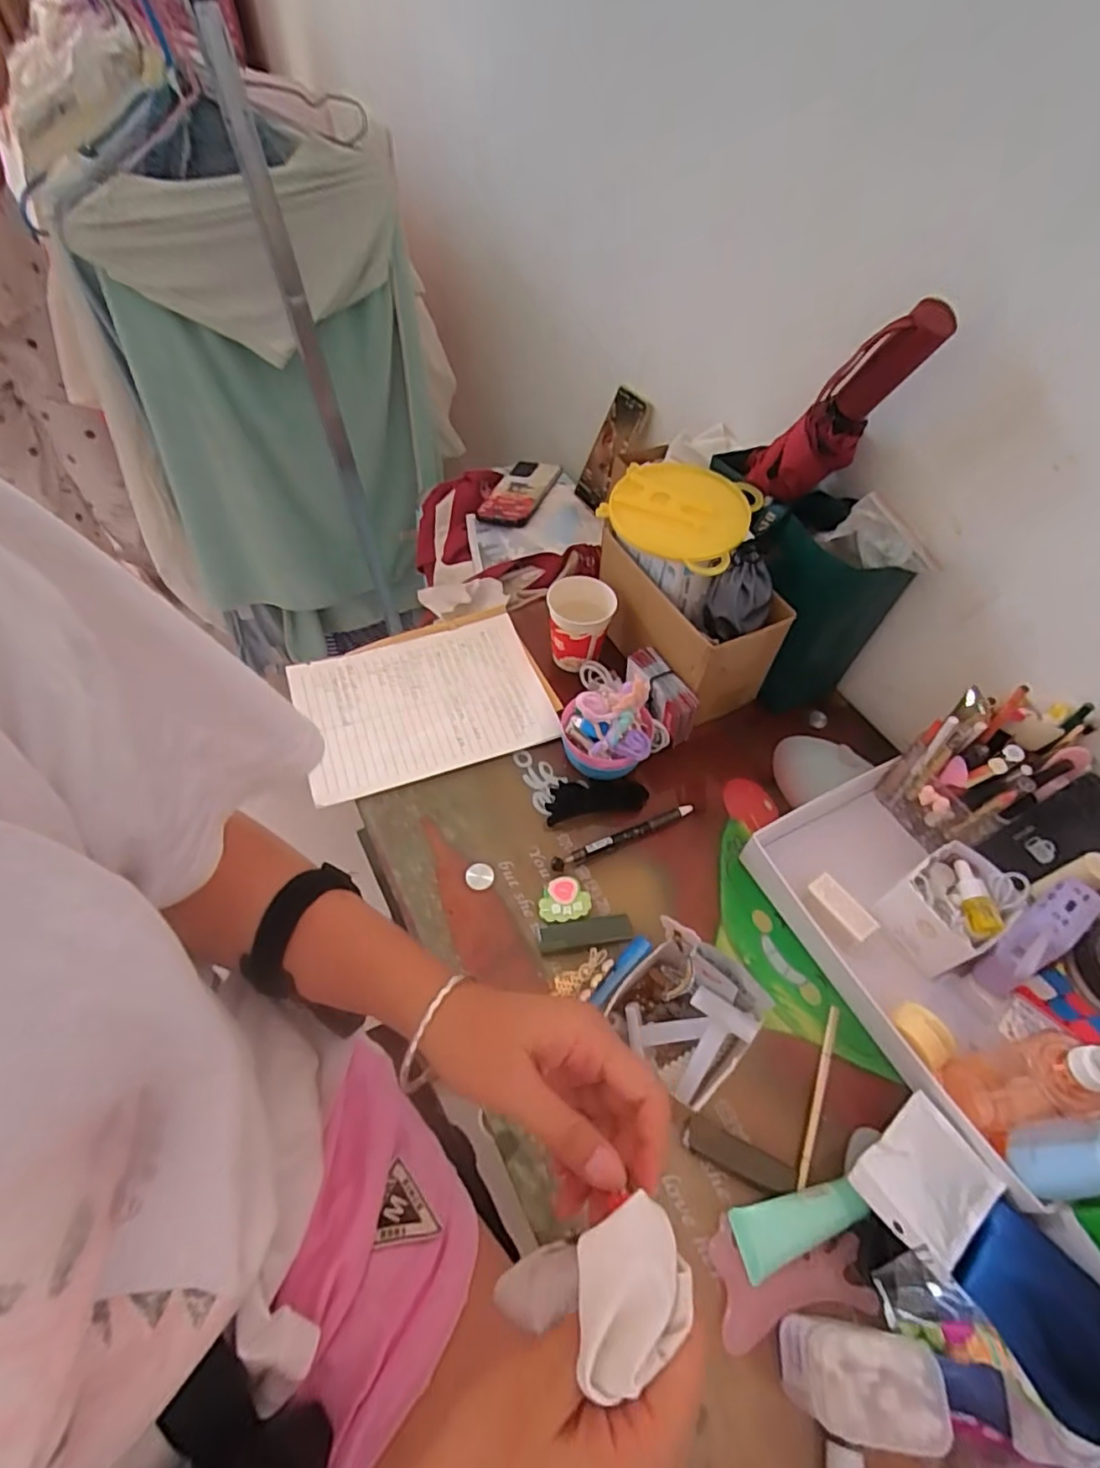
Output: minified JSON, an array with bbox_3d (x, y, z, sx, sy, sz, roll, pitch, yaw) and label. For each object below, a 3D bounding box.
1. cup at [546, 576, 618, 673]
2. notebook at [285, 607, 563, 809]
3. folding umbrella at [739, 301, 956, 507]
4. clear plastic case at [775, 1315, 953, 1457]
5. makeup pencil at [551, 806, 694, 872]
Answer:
[{"bbox_3d":[0.033,-0.120,0.692,0.069,0.091,0.069,1,53,-1],"label":"cup"},{"bbox_3d":[-0.131,-0.037,0.665,0.257,0.021,0.186,-17,56,-14],"label":"notebook"},{"bbox_3d":[0.248,-0.277,0.538,0.047,0.206,0.070,-35,87,-24],"label":"folding umbrella"},{"bbox_3d":[0.172,0.362,0.347,0.070,0.063,0.045,9,54,5],"label":"clear plastic case"},{"bbox_3d":[0.070,0.095,0.582,0.149,0.008,0.011,-19,56,-16],"label":"makeup pencil"}]

